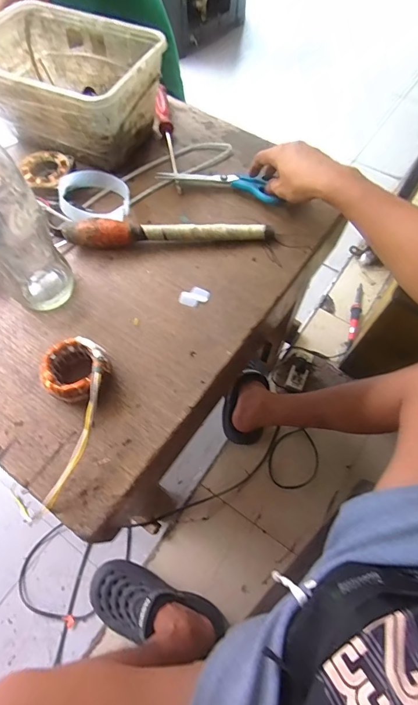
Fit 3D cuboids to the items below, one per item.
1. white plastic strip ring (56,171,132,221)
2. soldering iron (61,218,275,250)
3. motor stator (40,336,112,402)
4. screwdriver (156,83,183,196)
[{"bbox_3d":[-0.168,-0.229,0.536,0.098,0.036,0.110,-7,65,-5],"label":"white plastic strip ring"},{"bbox_3d":[-0.054,-0.171,0.512,0.287,0.037,0.032,-5,65,-4],"label":"soldering iron"},{"bbox_3d":[-0.150,0.023,0.413,0.070,0.046,0.070,0,65,-1],"label":"motor stator"},{"bbox_3d":[-0.066,-0.360,0.599,0.023,0.033,0.229,-10,65,-6],"label":"screwdriver"}]

